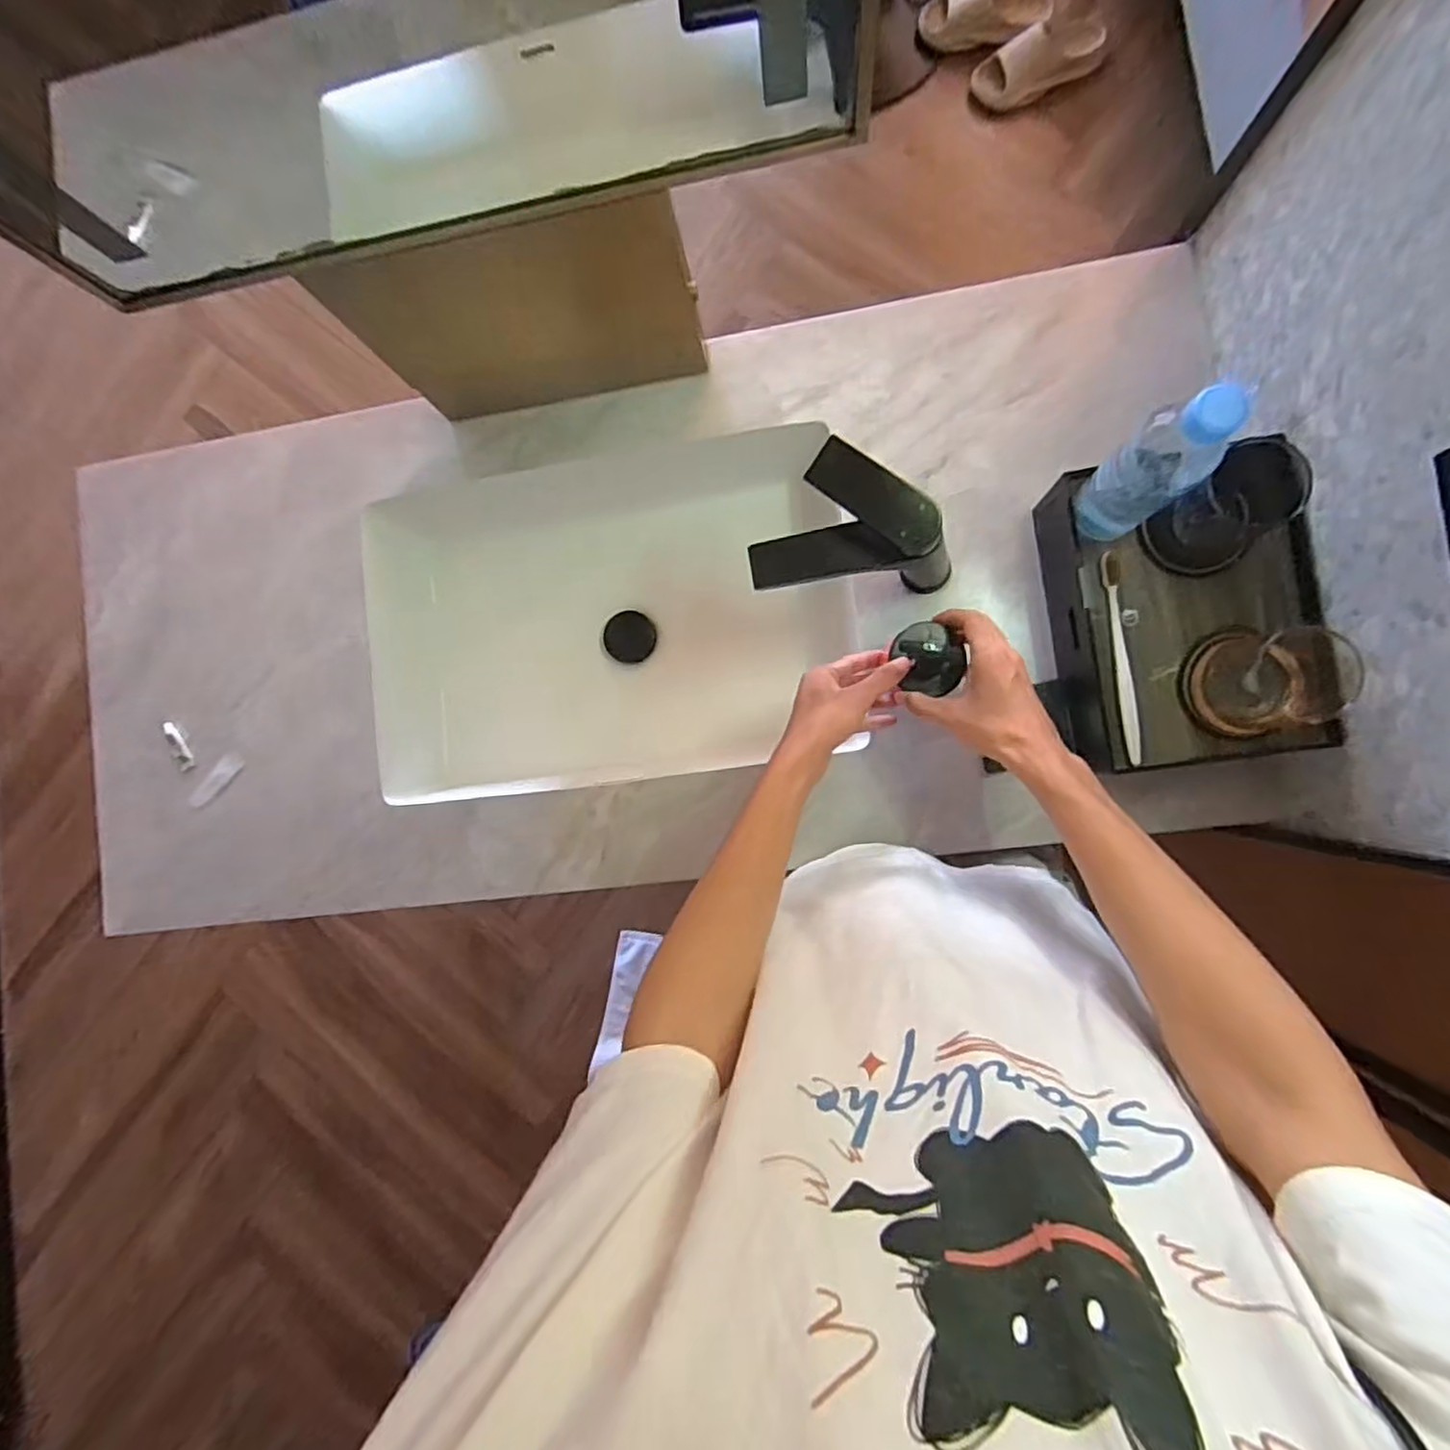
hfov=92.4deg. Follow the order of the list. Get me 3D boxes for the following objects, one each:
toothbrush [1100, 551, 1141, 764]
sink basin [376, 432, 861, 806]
[{"bbox_3d":[0.340,-0.059,0.595,0.014,0.007,0.179,-6,87,7],"label":"toothbrush"},{"bbox_3d":[-0.132,-0.121,0.839,0.537,0.145,0.374,-7,87,7],"label":"sink basin"}]

